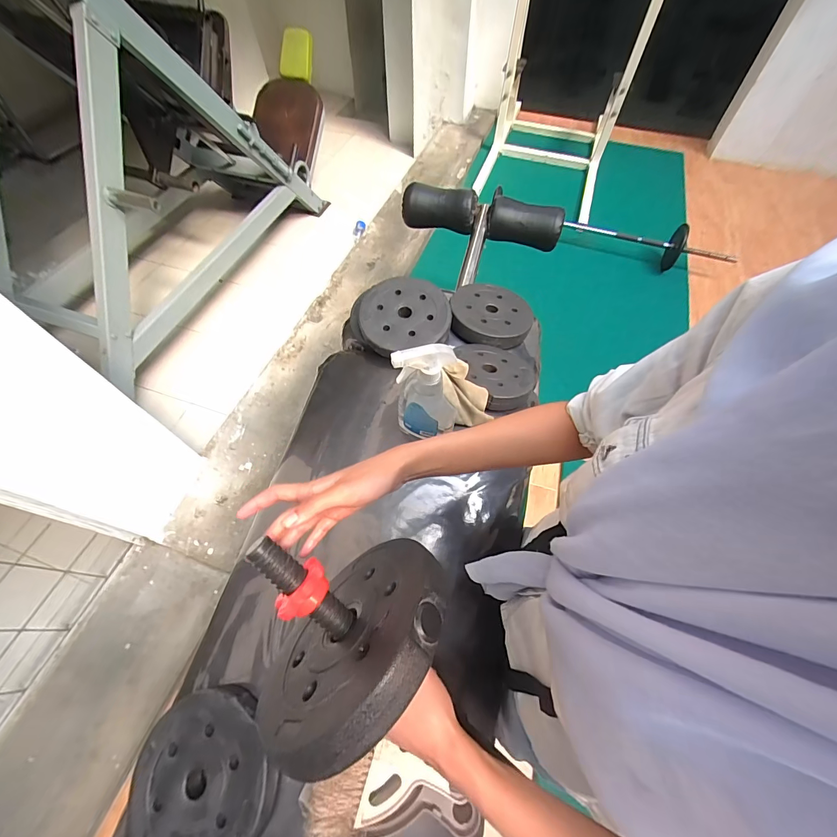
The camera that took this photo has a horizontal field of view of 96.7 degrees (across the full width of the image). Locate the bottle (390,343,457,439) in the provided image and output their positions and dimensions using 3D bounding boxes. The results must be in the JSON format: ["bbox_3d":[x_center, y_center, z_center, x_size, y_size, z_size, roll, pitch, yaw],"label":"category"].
[{"bbox_3d":[0.013,-0.040,0.568,0.092,0.204,0.052,6,59,2],"label":"bottle"}]

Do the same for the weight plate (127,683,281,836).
[{"bbox_3d":[-0.270,0.451,0.460,0.191,0.036,0.191,-38,64,-8],"label":"weight plate"}]

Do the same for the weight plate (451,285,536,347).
[{"bbox_3d":[0.168,-0.237,0.836,0.185,0.044,0.180,1,59,-1],"label":"weight plate"}]

